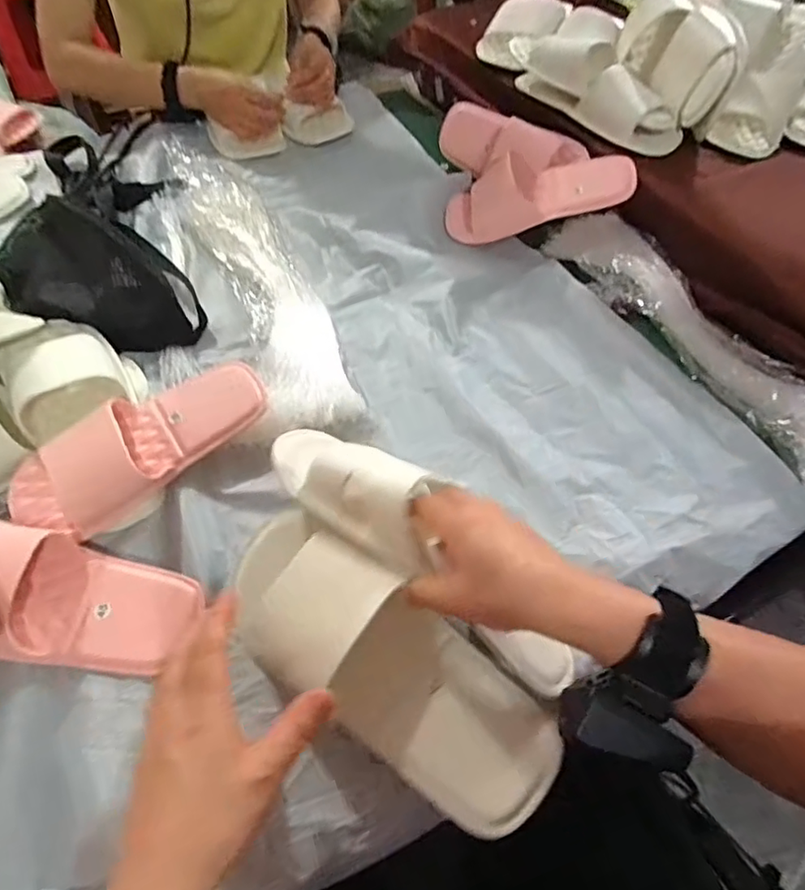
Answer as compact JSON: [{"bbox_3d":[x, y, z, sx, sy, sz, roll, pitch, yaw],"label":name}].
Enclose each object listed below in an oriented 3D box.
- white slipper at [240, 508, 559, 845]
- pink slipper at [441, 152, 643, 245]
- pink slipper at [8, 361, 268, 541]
[{"bbox_3d":[-0.016,0.151,0.415,0.266,0.055,0.097,36,60,16],"label":"white slipper"},{"bbox_3d":[0.163,-0.331,0.732,0.231,0.074,0.120,-7,52,17],"label":"pink slipper"},{"bbox_3d":[-0.232,-0.003,0.528,0.232,0.049,0.088,-32,62,-23],"label":"pink slipper"}]

